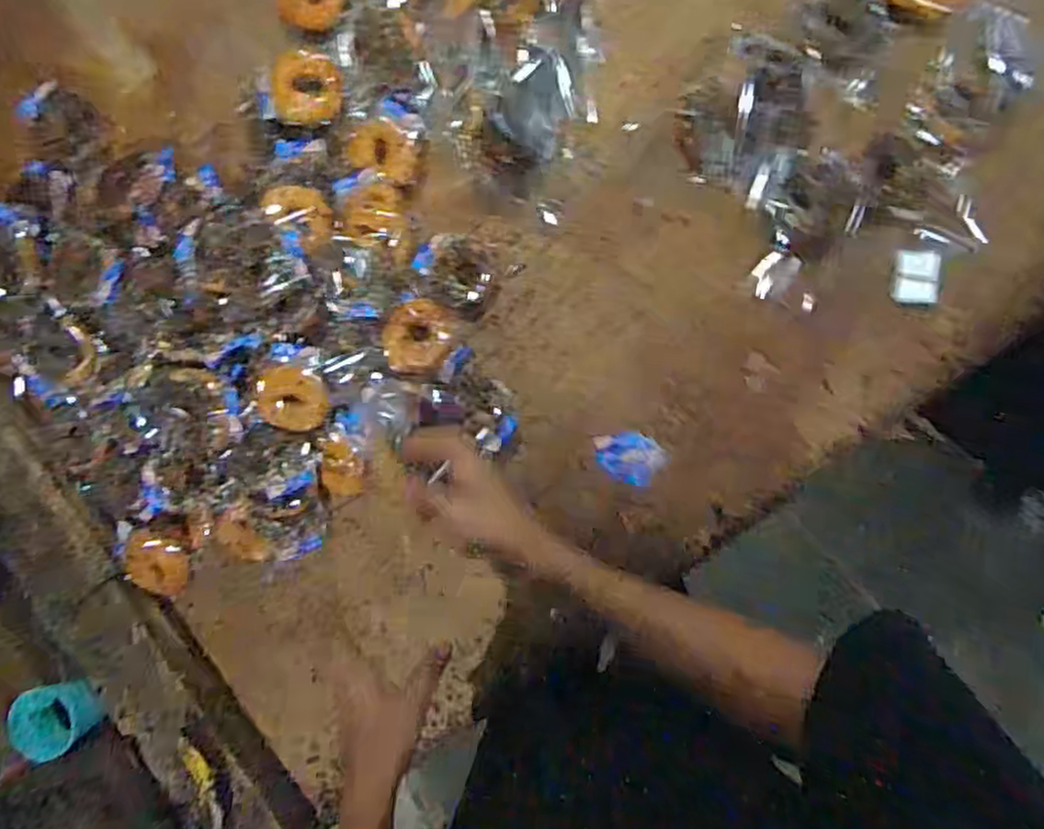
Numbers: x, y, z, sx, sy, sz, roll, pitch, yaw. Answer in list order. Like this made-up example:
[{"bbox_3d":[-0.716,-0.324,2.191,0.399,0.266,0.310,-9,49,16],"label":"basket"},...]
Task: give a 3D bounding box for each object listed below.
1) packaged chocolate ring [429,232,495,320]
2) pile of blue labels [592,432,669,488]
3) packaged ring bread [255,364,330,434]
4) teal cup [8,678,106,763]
[{"bbox_3d":[-0.074,-0.171,0.879,0.074,0.021,0.093,9,95,7],"label":"packaged chocolate ring"},{"bbox_3d":[0.129,0.050,0.869,0.084,0.022,0.062,34,97,4],"label":"pile of blue labels"},{"bbox_3d":[-0.272,-0.018,0.845,0.077,0.021,0.075,1,94,7],"label":"packaged ring bread"},{"bbox_3d":[-0.569,0.368,0.874,0.078,0.064,0.083,0,90,7],"label":"teal cup"}]

